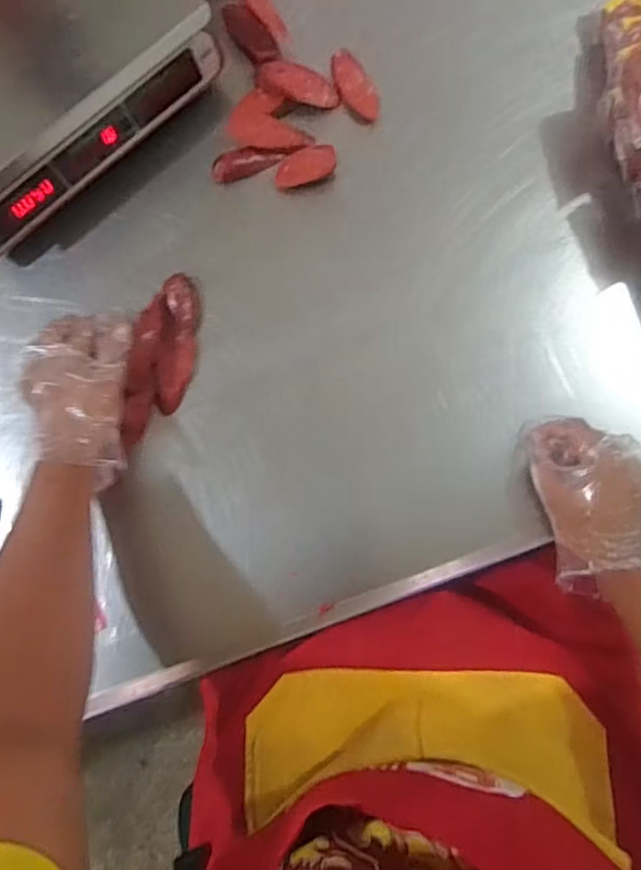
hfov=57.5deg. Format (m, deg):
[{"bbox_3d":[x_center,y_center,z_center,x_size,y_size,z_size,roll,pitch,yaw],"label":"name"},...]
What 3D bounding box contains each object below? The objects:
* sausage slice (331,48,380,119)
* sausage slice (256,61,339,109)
[{"bbox_3d":[0.038,-0.409,0.683,0.038,0.009,0.096,-24,81,-3],"label":"sausage slice"},{"bbox_3d":[-0.026,-0.406,0.672,0.096,0.014,0.036,14,82,4],"label":"sausage slice"}]

